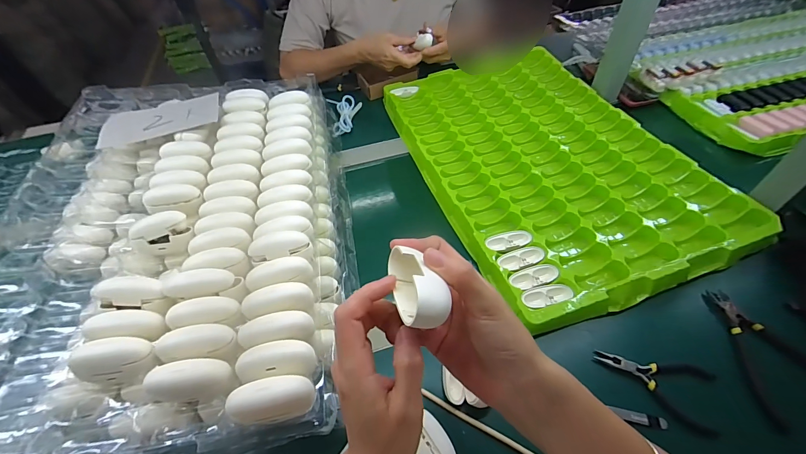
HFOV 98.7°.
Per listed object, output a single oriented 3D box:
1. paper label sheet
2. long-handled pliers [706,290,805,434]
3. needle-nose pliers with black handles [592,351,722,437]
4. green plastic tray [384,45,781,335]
[{"bbox_3d":[-0.386,-0.173,0.551,0.178,0.018,0.067,-21,52,-14],"label":"paper label sheet"},{"bbox_3d":[0.406,0.138,0.386,0.089,0.020,0.145,-17,58,-3],"label":"long-handled pliers"},{"bbox_3d":[0.265,0.167,0.367,0.109,0.019,0.059,16,53,16],"label":"needle-nose pliers with black handles"},{"bbox_3d":[0.237,-0.142,0.619,0.411,0.047,0.603,-16,51,-10],"label":"green plastic tray"}]

